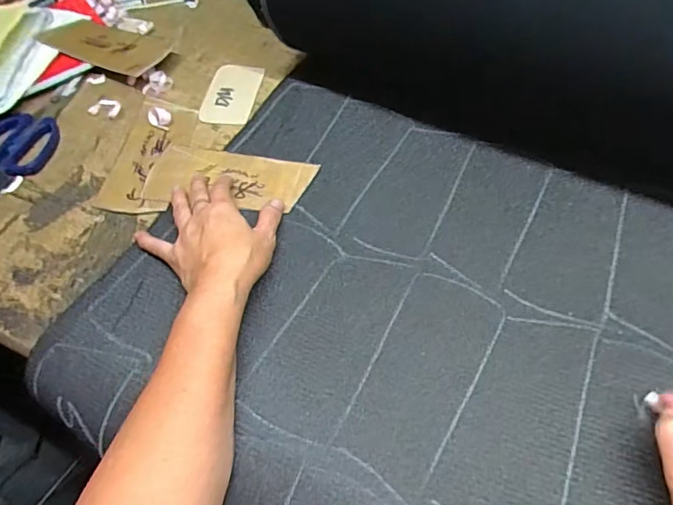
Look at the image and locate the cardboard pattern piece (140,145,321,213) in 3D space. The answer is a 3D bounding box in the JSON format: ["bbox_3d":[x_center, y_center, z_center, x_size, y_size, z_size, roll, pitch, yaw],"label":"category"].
[{"bbox_3d":[-0.105,-0.073,0.476,0.159,0.009,0.070,7,60,7],"label":"cardboard pattern piece"}]

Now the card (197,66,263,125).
[{"bbox_3d":[-0.120,-0.182,0.556,0.058,0.004,0.105,6,55,6],"label":"card"}]

